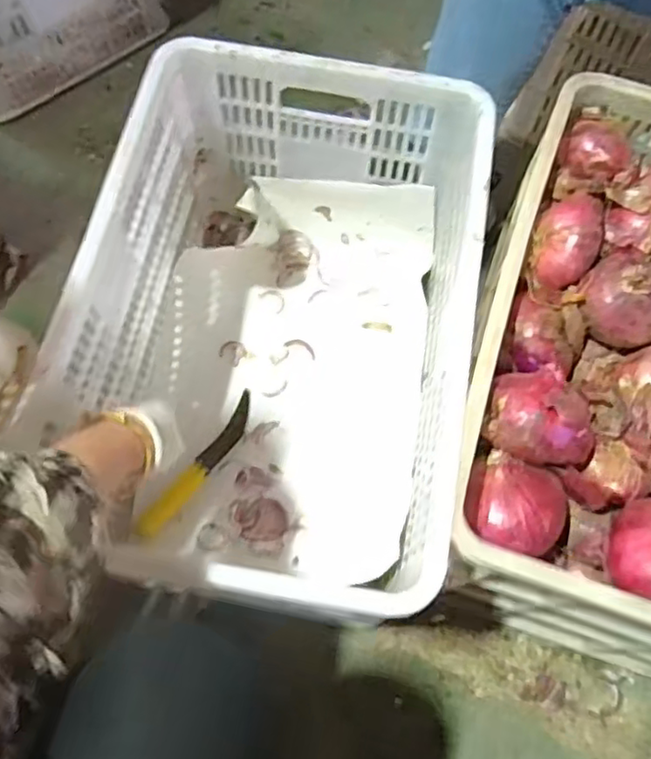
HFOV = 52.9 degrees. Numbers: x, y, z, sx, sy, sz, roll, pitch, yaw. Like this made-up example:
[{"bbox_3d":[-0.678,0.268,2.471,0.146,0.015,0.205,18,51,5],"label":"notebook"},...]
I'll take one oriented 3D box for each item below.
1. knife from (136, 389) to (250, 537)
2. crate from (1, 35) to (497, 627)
[{"bbox_3d":[-0.146,0.099,0.775,0.029,0.016,0.204,33,71,11],"label":"knife"},{"bbox_3d":[-0.049,-0.042,0.705,0.335,0.291,0.513,11,68,3],"label":"crate"}]

